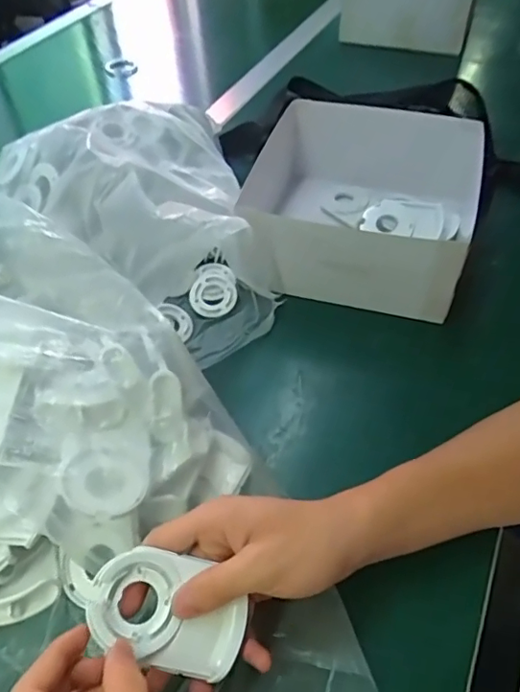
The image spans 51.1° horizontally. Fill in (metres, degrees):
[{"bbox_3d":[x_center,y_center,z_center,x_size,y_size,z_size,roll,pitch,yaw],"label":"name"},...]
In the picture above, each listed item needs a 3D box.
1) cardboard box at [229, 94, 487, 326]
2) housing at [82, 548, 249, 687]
[{"bbox_3d":[0.098,-0.150,0.550,0.233,0.092,0.231,10,51,11],"label":"cardboard box"},{"bbox_3d":[-0.049,0.143,0.296,0.084,0.008,0.054,22,61,-6],"label":"housing"}]

